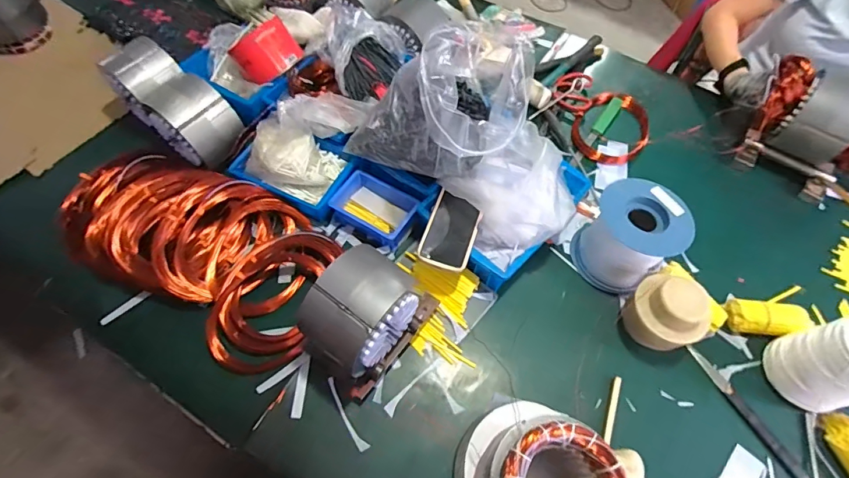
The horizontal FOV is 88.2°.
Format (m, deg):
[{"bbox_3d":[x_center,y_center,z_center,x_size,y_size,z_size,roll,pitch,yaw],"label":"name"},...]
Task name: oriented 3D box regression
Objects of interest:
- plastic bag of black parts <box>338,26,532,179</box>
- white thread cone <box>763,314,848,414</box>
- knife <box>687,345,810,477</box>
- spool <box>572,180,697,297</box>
[{"bbox_3d":[0.031,-0.226,0.708,0.264,0.226,0.201,32,65,15],"label":"plastic bag of black parts"},{"bbox_3d":[0.604,0.187,0.646,0.090,0.164,0.115,-15,62,-9],"label":"white thread cone"},{"bbox_3d":[0.508,0.273,0.687,0.023,0.014,0.233,-24,64,-14],"label":"knife"},{"bbox_3d":[0.354,-0.005,0.765,0.145,0.134,0.146,-36,68,-19],"label":"spool"}]

